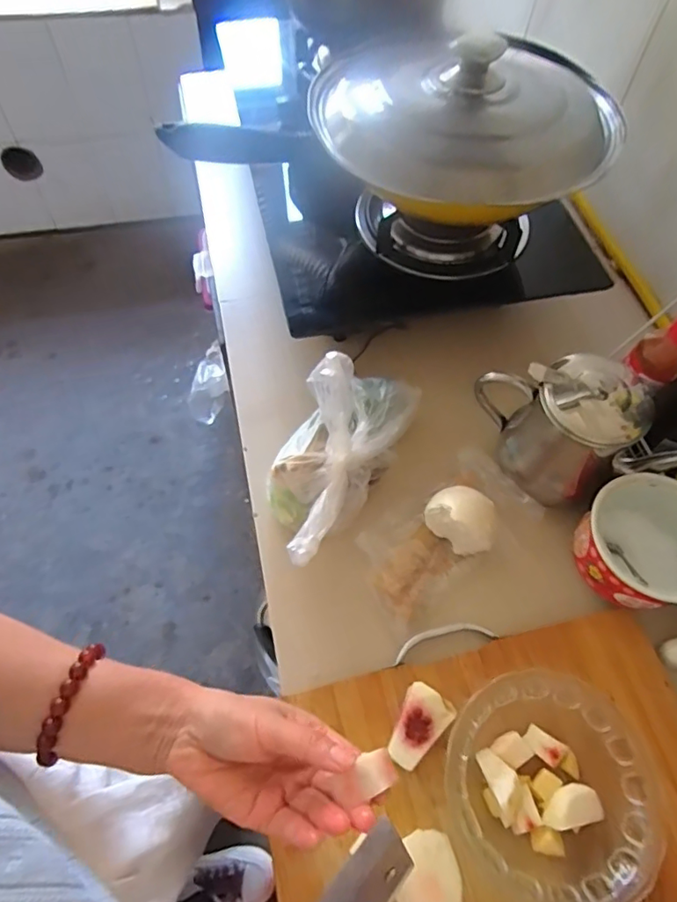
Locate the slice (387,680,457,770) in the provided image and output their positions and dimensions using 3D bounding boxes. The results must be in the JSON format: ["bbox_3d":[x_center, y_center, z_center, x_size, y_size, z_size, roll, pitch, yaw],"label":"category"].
[{"bbox_3d":[0.067,0.241,0.470,0.041,0.026,0.063,37,66,17],"label":"slice"}]

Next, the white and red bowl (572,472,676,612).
[{"bbox_3d":[0.295,0.092,0.525,0.118,0.082,0.120,-35,68,-20],"label":"white and red bowl"}]

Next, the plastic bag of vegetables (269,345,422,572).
[{"bbox_3d":[-0.007,-0.008,0.547,0.104,0.122,0.231,30,64,14],"label":"plastic bag of vegetables"}]

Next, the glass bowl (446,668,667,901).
[{"bbox_3d":[0.165,0.270,0.436,0.157,0.063,0.156,1,61,-2],"label":"glass bowl"}]

